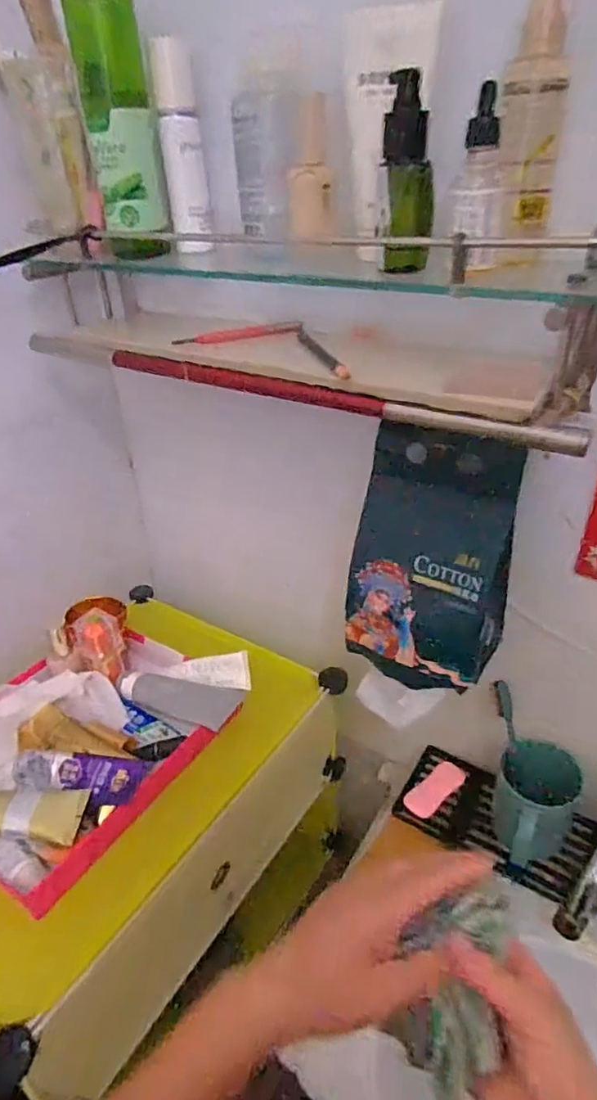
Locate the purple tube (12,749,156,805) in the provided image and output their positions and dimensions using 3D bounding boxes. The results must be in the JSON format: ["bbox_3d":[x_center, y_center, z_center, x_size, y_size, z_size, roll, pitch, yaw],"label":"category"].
[{"bbox_3d":[-0.228,0.227,0.594,0.144,0.022,0.048,3,34,9],"label":"purple tube"}]

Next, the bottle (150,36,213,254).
[{"bbox_3d":[-0.104,-0.359,0.528,0.030,0.155,0.028,3,34,9],"label":"bottle"}]

